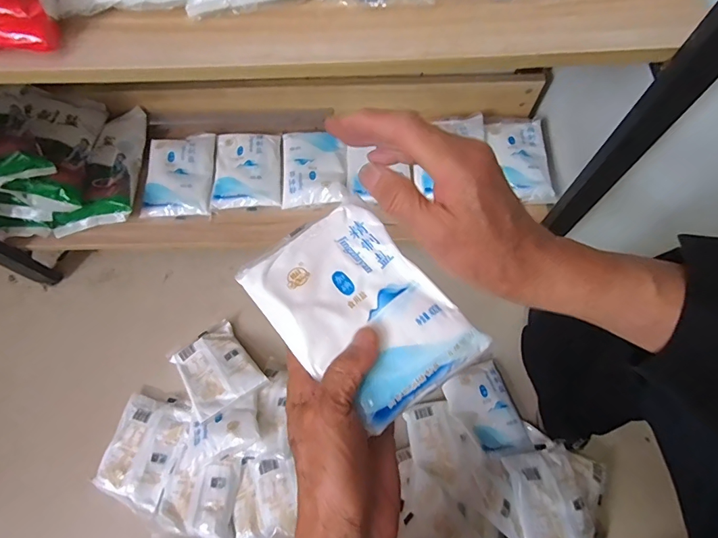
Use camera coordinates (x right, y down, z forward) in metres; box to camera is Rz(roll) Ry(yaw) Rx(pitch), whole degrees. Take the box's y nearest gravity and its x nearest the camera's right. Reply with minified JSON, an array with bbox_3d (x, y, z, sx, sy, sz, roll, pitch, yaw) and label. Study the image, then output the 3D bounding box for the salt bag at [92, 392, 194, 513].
[{"bbox_3d":[-0.345,0.287,0.698,0.125,0.033,0.154,17,70,7],"label":"salt bag"}]

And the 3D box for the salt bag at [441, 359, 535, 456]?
[{"bbox_3d":[0.205,0.229,0.698,0.102,0.028,0.144,-19,70,-6],"label":"salt bag"}]

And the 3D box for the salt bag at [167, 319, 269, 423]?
[{"bbox_3d":[-0.238,0.170,0.731,0.110,0.028,0.140,-32,56,-17],"label":"salt bag"}]

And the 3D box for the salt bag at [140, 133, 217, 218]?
[{"bbox_3d":[-0.307,-0.162,0.746,0.113,0.017,0.154,-1,69,0],"label":"salt bag"}]

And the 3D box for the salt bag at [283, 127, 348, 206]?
[{"bbox_3d":[-0.077,-0.180,0.752,0.107,0.019,0.152,-3,69,0],"label":"salt bag"}]

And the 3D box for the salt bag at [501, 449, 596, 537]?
[{"bbox_3d":[0.280,0.351,0.641,0.102,0.047,0.151,-10,69,-3],"label":"salt bag"}]

